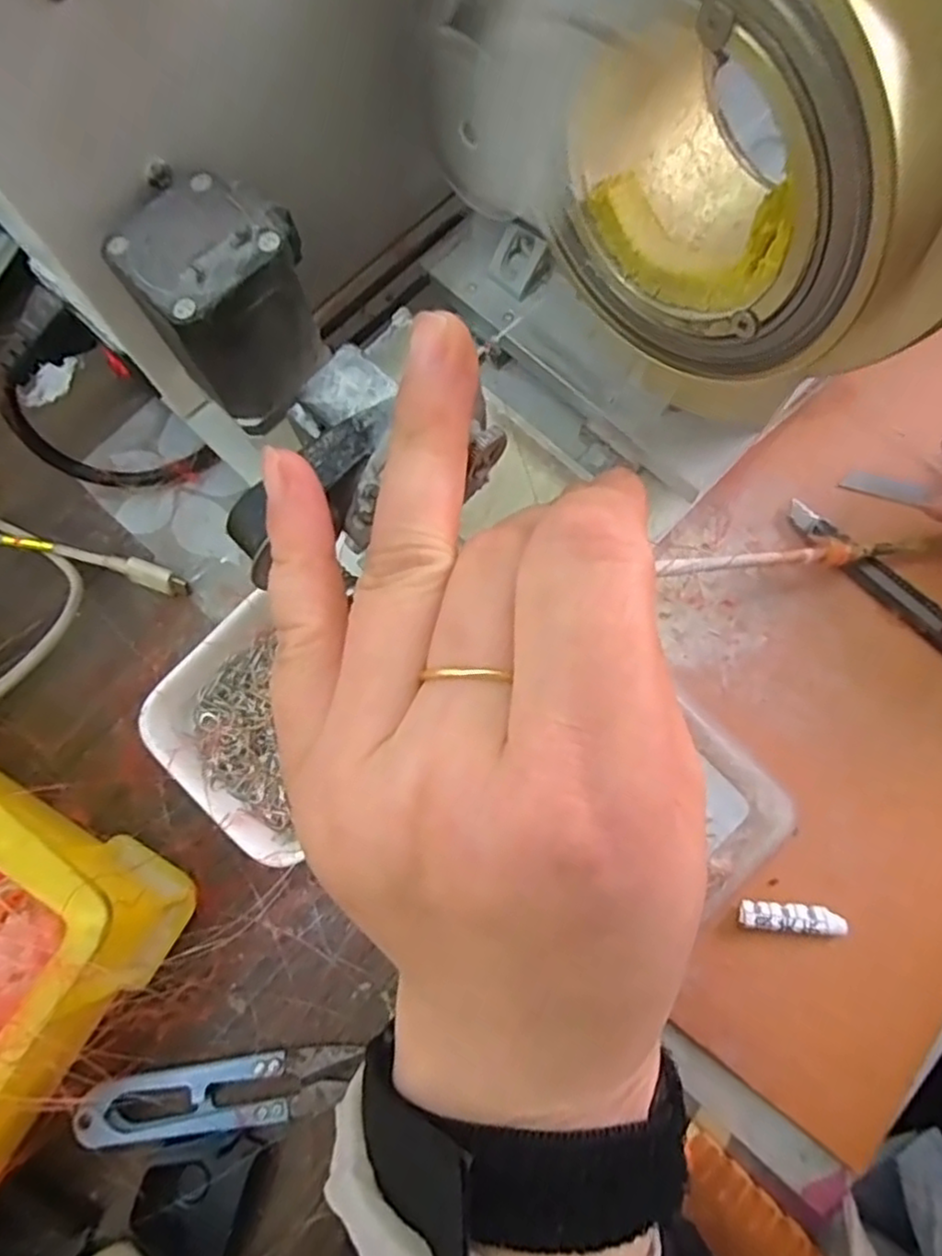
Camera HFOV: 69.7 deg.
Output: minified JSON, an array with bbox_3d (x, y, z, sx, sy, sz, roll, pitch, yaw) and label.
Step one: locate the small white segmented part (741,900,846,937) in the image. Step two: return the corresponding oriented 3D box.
[{"bbox_3d":[0.113,0.102,0.237,0.036,0.005,0.009,3,75,3],"label":"small white segmented part"}]

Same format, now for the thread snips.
[{"bbox_3d":[-0.085,0.159,0.229,0.093,0.006,0.020,-7,74,0],"label":"thread snips"}]

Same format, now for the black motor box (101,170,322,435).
[{"bbox_3d":[-0.078,-0.105,0.218,0.051,0.053,0.051,-38,78,-8],"label":"black motor box"}]

